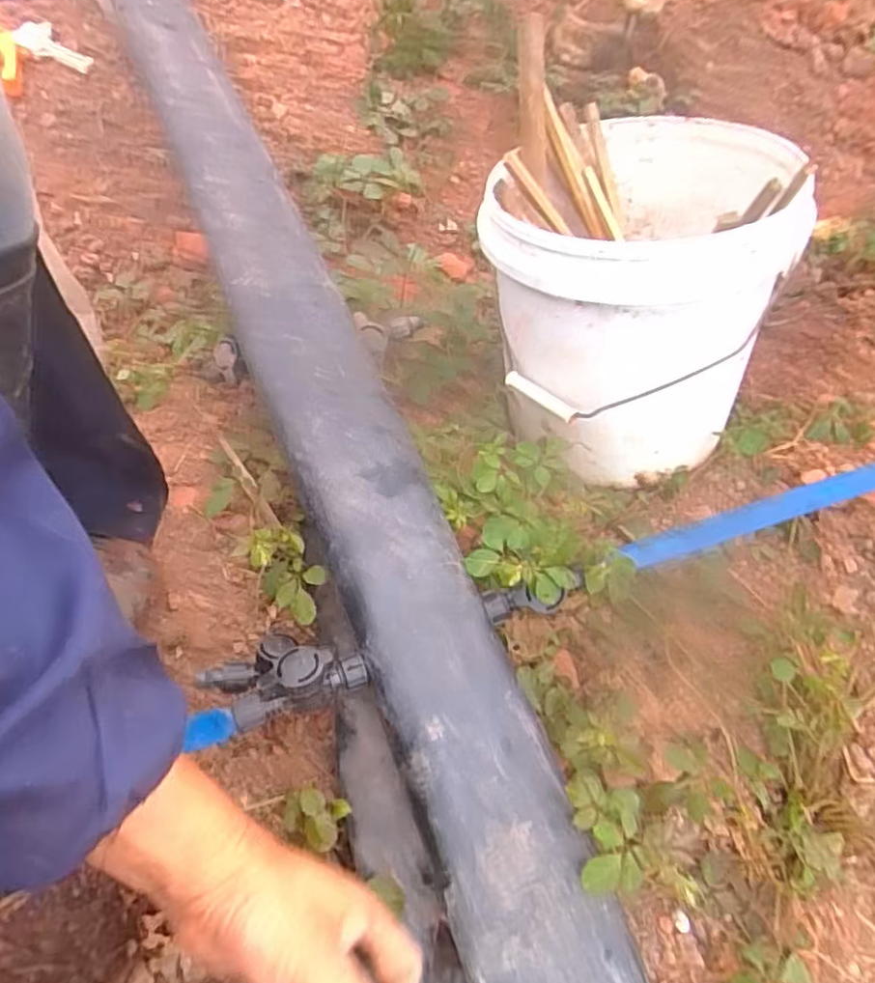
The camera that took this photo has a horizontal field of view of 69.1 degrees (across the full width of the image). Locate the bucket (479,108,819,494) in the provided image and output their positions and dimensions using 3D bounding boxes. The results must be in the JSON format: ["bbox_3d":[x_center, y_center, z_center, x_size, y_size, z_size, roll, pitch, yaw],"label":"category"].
[{"bbox_3d":[0.190,-0.176,0.582,0.224,0.245,0.285,31,61,20],"label":"bucket"}]

